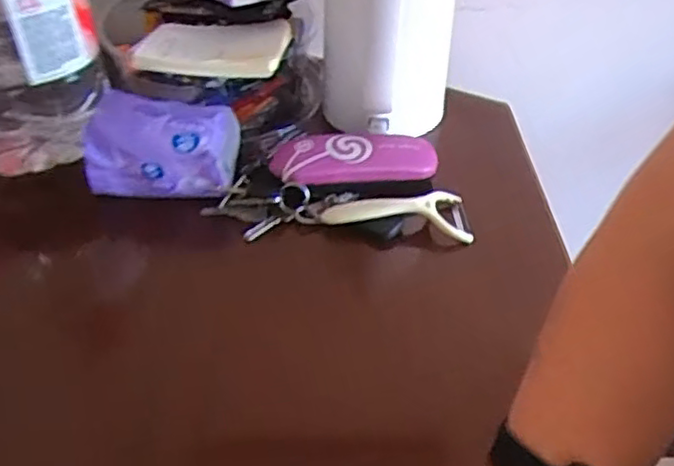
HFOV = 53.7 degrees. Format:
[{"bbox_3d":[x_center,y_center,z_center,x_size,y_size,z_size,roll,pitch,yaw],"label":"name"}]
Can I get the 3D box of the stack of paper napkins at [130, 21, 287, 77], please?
[{"bbox_3d":[-0.120,-0.187,0.662,0.137,0.030,0.101,4,31,3],"label":"stack of paper napkins"}]

